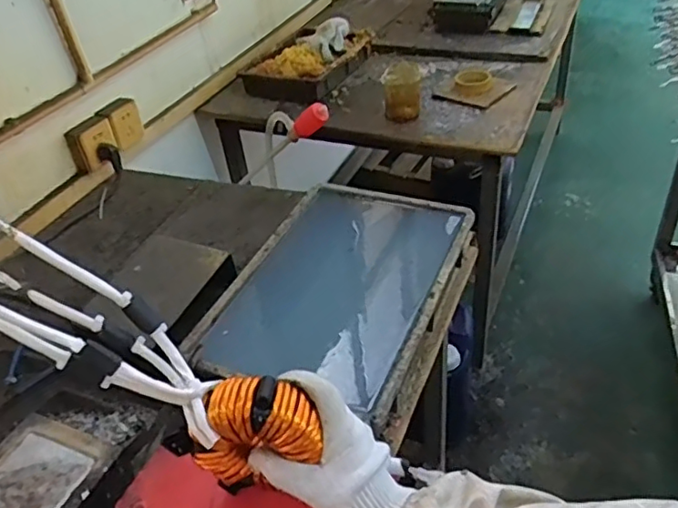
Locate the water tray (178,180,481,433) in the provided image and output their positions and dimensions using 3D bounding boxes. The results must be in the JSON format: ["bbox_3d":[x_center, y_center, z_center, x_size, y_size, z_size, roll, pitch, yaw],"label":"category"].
[{"bbox_3d":[0.006,0.037,0.879,0.293,0.030,0.432,11,43,23],"label":"water tray"}]

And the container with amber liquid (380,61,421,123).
[{"bbox_3d":[0.149,-0.384,1.415,0.089,0.110,0.085,-2,39,7],"label":"container with amber liquid"}]

